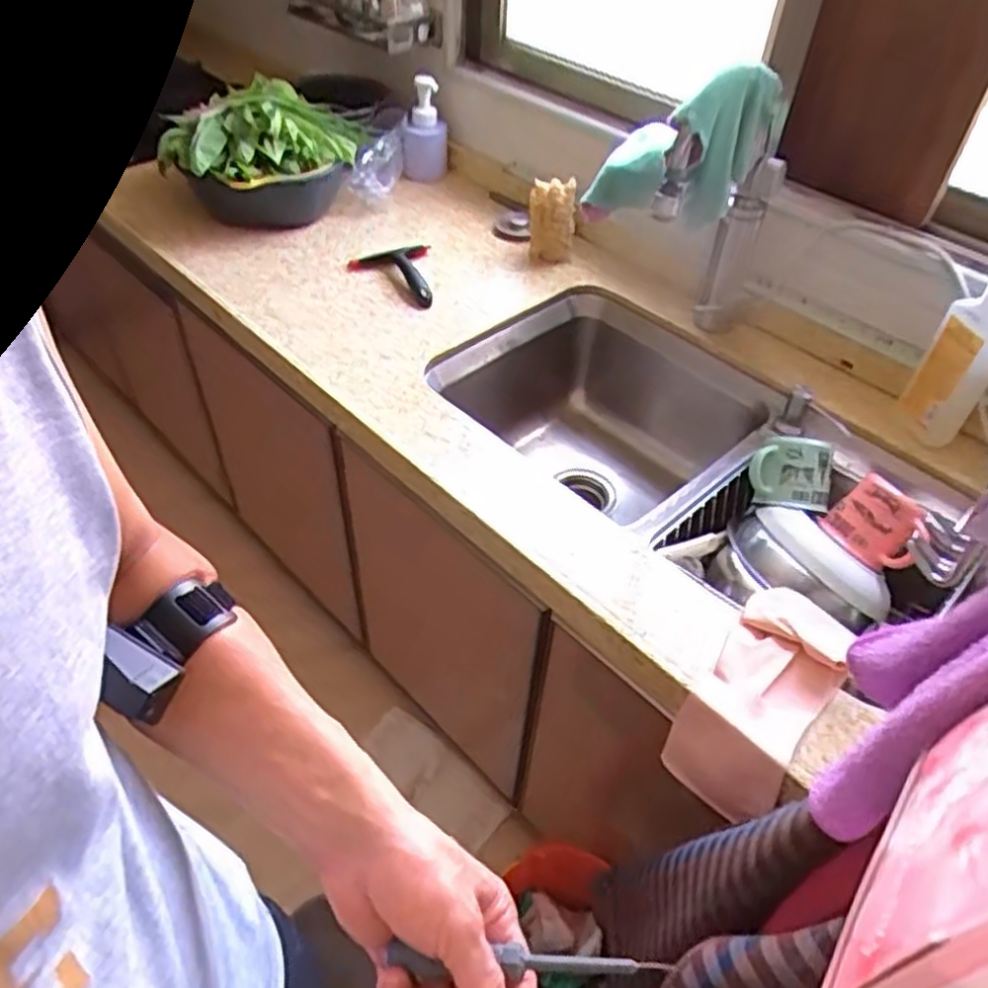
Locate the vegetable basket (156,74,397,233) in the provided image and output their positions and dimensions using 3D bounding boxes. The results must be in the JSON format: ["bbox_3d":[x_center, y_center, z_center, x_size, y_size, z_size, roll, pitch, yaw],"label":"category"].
[{"bbox_3d":[-0.353,-0.605,1.300,0.406,0.166,0.268,-16,50,-18],"label":"vegetable basket"}]

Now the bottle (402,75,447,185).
[{"bbox_3d":[-0.132,-0.691,1.408,0.086,0.168,0.081,0,48,-4],"label":"bottle"}]

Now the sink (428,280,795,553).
[{"bbox_3d":[0.142,-0.070,1.117,0.379,0.230,0.463,-34,57,-30],"label":"sink"}]

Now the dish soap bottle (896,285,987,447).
[{"bbox_3d":[0.553,-0.158,0.887,0.078,0.240,0.082,31,52,23],"label":"dish soap bottle"}]

